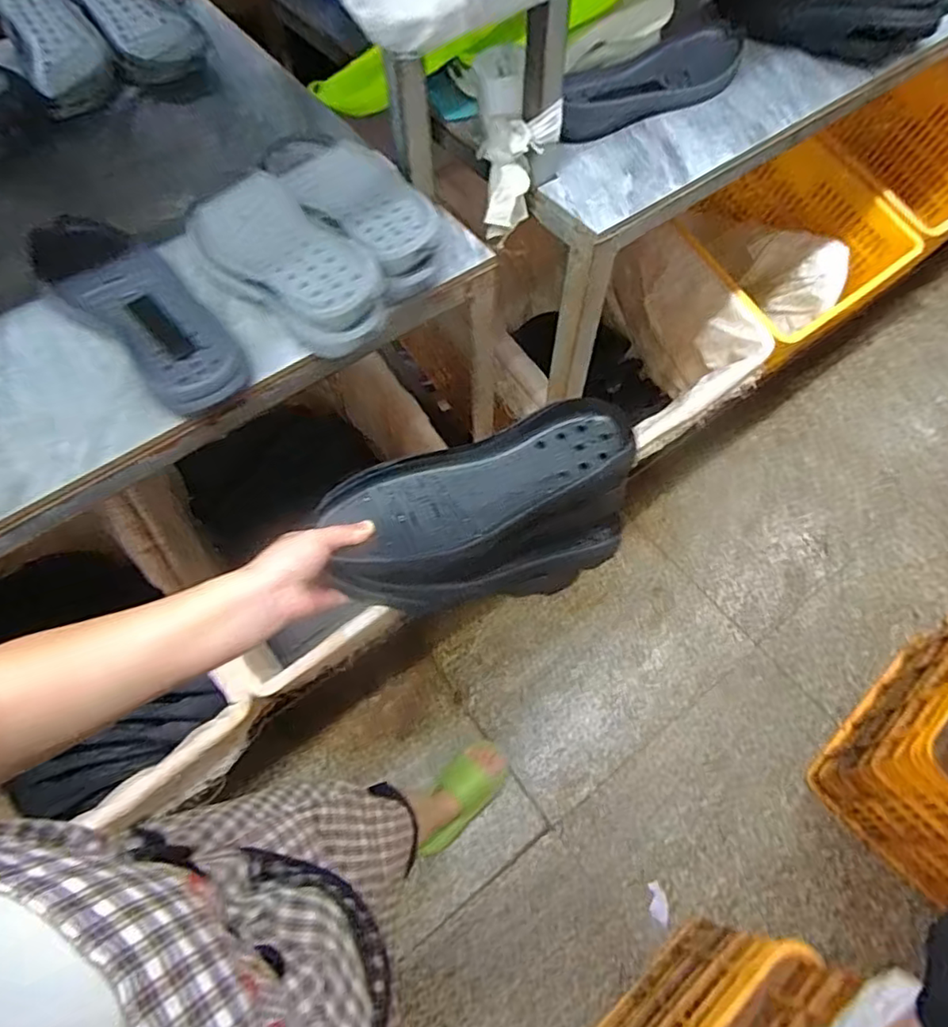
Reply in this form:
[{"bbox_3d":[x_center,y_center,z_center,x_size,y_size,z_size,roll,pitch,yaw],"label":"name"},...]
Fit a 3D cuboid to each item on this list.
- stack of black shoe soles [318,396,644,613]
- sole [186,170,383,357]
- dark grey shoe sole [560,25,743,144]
[{"bbox_3d":[0.015,-0.001,0.594,0.291,0.099,0.135,-18,63,-10],"label":"stack of black shoe soles"},{"bbox_3d":[-0.192,-0.257,0.616,0.107,0.060,0.273,-38,67,-16],"label":"sole"},{"bbox_3d":[0.221,-0.546,0.783,0.313,0.031,0.106,-36,67,-16],"label":"dark grey shoe sole"}]

